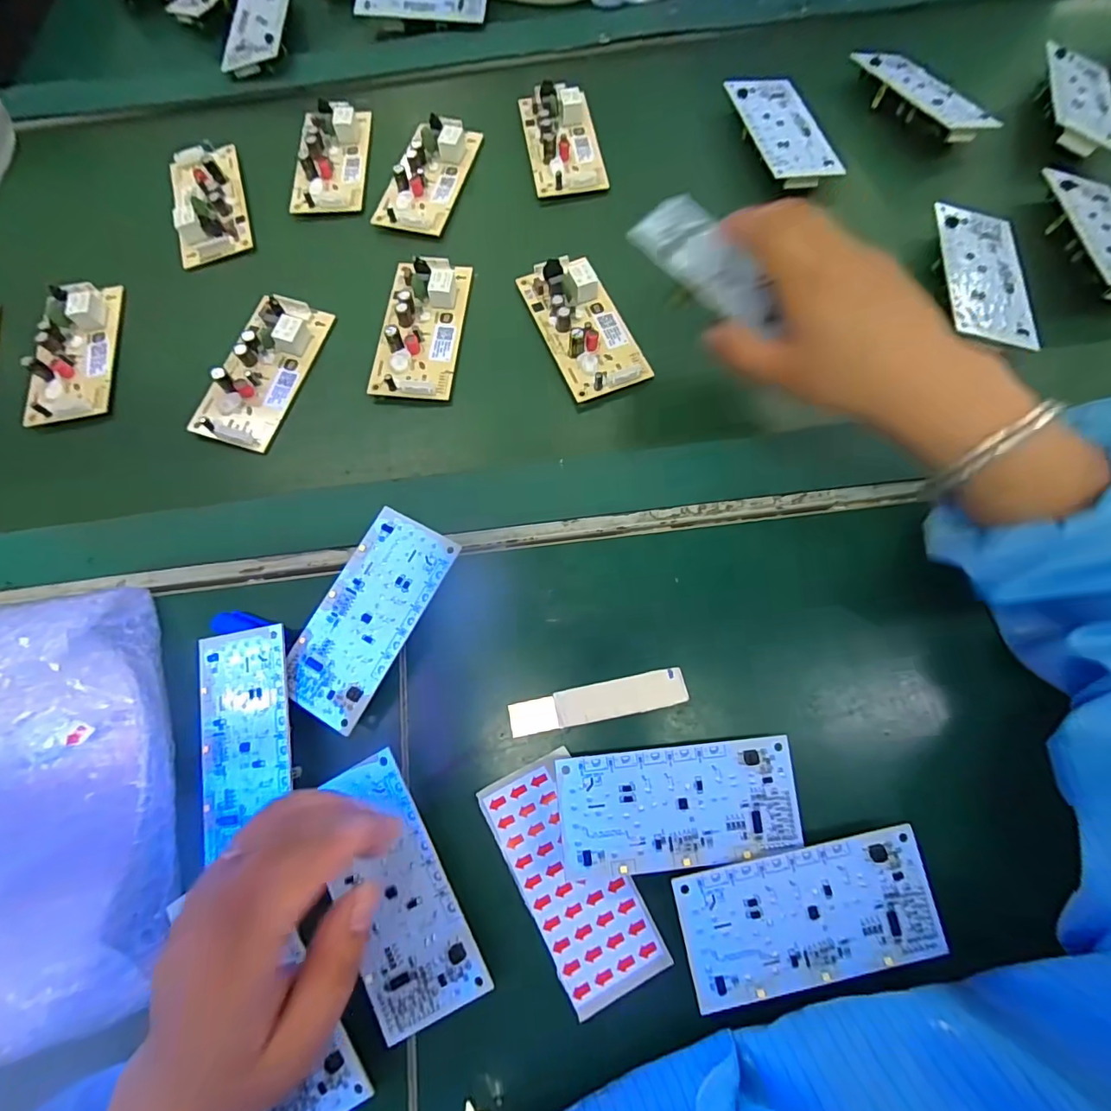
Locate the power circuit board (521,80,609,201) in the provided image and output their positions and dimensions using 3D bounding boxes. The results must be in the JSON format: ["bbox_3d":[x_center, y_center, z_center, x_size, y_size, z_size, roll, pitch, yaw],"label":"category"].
[{"bbox_3d":[0.005,-0.332,0.407,0.055,0.017,0.108,-10,74,0],"label":"power circuit board"}]

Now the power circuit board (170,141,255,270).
[{"bbox_3d":[-0.276,-0.284,0.405,0.054,0.016,0.116,-17,74,-3],"label":"power circuit board"}]

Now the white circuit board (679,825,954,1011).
[{"bbox_3d":[0.115,0.163,0.232,0.113,0.006,0.053,-12,74,-1],"label":"white circuit board"}]

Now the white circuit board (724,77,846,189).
[{"bbox_3d":[0.169,-0.319,0.388,0.055,0.018,0.111,-11,74,-1],"label":"white circuit board"}]

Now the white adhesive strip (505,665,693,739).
[{"bbox_3d":[0.023,0.080,0.281,0.096,0.004,0.020,-12,74,-1],"label":"white adhesive strip"}]

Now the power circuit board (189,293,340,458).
[{"bbox_3d":[-0.201,-0.128,0.352,0.050,0.019,0.113,16,75,7],"label":"power circuit board"}]

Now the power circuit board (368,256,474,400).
[{"bbox_3d":[-0.094,-0.161,0.357,0.054,0.020,0.111,4,74,4],"label":"power circuit board"}]

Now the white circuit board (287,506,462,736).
[{"bbox_3d":[-0.102,0.032,0.283,0.055,0.004,0.113,26,78,13],"label":"white circuit board"}]

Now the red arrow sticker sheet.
[{"bbox_3d":[0.008,0.159,0.256,0.050,0.004,0.110,-28,75,-5],"label":"red arrow sticker sheet"}]

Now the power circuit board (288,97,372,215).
[{"bbox_3d":[-0.180,-0.323,0.413,0.053,0.019,0.103,-3,74,2],"label":"power circuit board"}]

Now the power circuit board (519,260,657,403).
[{"bbox_3d":[0.019,-0.158,0.349,0.054,0.023,0.108,-22,74,-4],"label":"power circuit board"}]

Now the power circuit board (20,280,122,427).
[{"bbox_3d":[-0.343,-0.146,0.364,0.051,0.017,0.113,-10,74,0],"label":"power circuit board"}]

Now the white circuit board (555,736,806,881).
[{"bbox_3d":[0.060,0.122,0.249,0.113,0.004,0.055,-5,81,-2],"label":"white circuit board"}]

